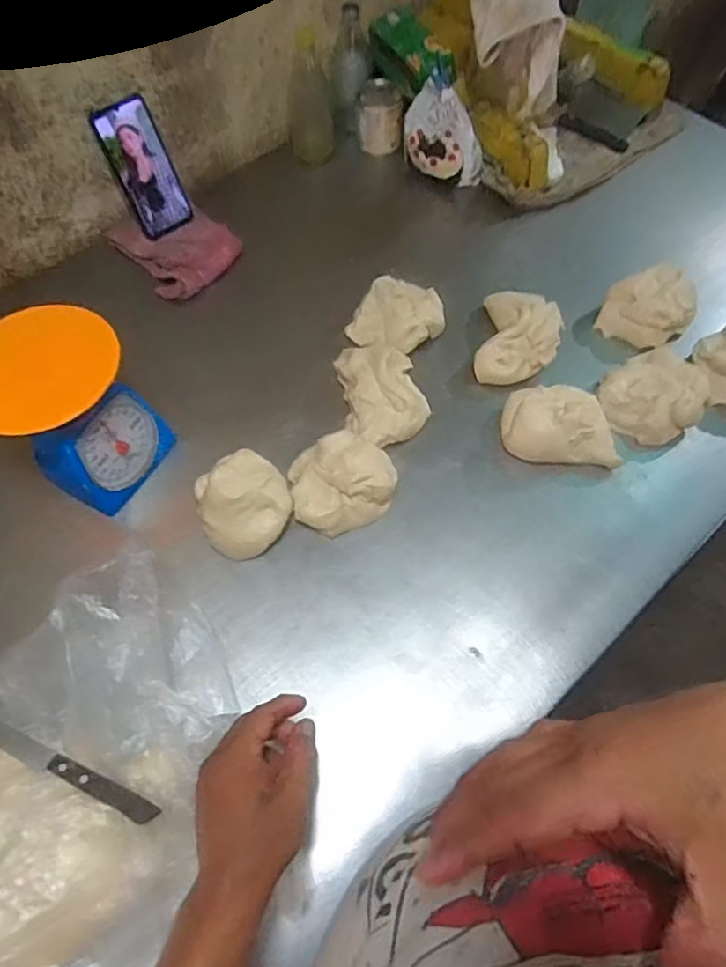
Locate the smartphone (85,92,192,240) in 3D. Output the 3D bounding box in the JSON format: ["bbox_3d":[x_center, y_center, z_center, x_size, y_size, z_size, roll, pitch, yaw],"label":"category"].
[{"bbox_3d":[-0.301,-0.434,0.864,0.079,0.170,0.014,-36,47,-18],"label":"smartphone"}]

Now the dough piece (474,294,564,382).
[{"bbox_3d":[0.199,-0.184,0.795,0.102,0.054,0.127,15,63,7],"label":"dough piece"}]

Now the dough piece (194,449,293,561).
[{"bbox_3d":[-0.130,0.015,0.676,0.095,0.066,0.103,0,62,-1],"label":"dough piece"}]

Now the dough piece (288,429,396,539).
[{"bbox_3d":[-0.023,-0.005,0.695,0.121,0.058,0.103,-17,64,-10],"label":"dough piece"}]

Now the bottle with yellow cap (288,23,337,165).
[{"bbox_3d":[-0.081,-0.592,0.974,0.075,0.152,0.071,-3,62,-3],"label":"bottle with yellow cap"}]

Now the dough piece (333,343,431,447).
[{"bbox_3d":[0.025,-0.113,0.759,0.101,0.048,0.145,-10,63,-6],"label":"dough piece"}]

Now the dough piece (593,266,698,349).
[{"bbox_3d":[0.376,-0.231,0.820,0.106,0.051,0.098,34,67,16],"label":"dough piece"}]

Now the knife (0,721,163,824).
[{"bbox_3d":[-0.292,0.236,0.549,0.249,0.009,0.018,23,64,11],"label":"knife"}]

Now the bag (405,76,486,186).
[{"bbox_3d":[0.121,-0.519,0.927,0.131,0.114,0.046,38,68,17],"label":"bag"}]

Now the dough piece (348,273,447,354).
[{"bbox_3d":[0.046,-0.217,0.813,0.116,0.051,0.102,17,63,8],"label":"dough piece"}]

